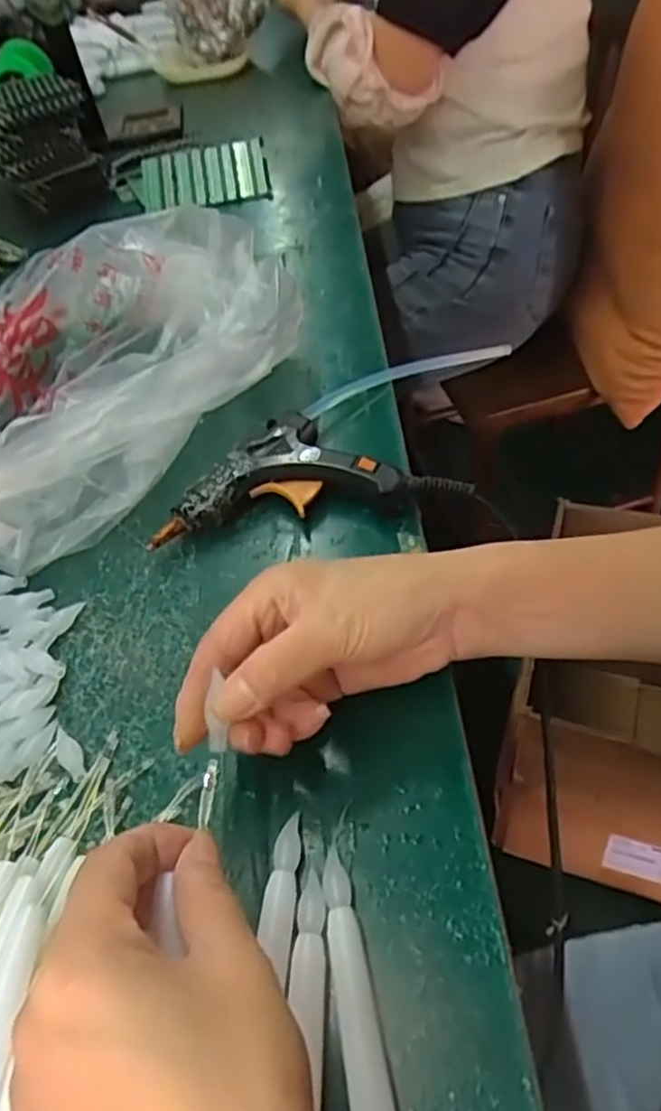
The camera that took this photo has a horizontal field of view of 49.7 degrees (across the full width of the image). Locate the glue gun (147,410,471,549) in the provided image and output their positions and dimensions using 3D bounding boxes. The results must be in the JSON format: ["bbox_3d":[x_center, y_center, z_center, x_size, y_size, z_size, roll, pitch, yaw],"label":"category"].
[{"bbox_3d":[-0.016,-0.051,0.418,0.170,0.025,0.079,-8,49,-1],"label":"glue gun"}]

